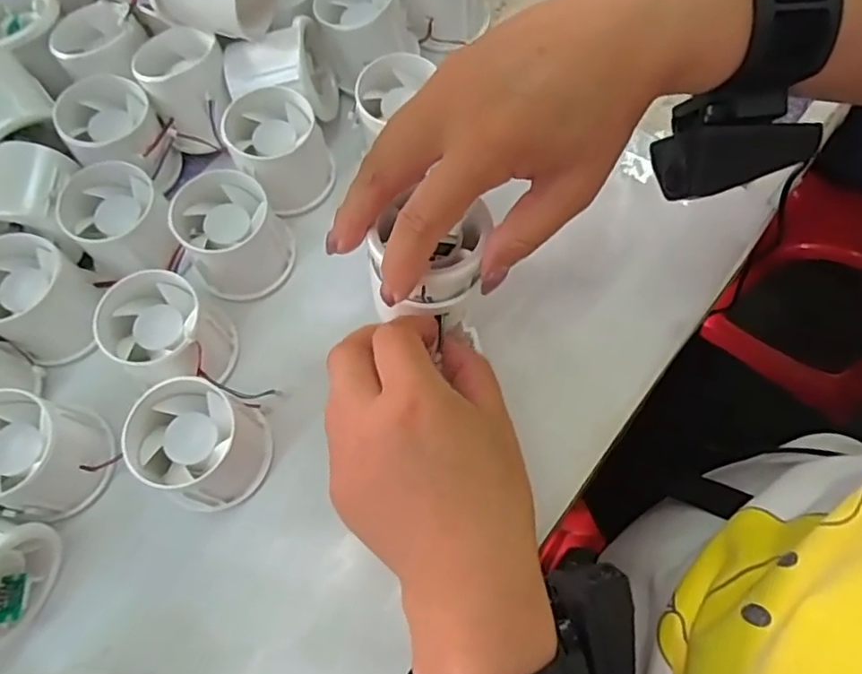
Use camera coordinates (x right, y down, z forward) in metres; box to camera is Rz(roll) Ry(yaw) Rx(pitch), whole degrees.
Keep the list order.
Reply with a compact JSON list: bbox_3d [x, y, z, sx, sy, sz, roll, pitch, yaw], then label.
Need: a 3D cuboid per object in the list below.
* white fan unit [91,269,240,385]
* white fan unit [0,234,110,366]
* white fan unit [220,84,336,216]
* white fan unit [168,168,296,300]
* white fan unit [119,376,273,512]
[{"bbox_3d":[-0.133,-0.002,0.317,0.055,0.052,0.052,0,68,1],"label":"white fan unit"},{"bbox_3d":[-0.207,-0.020,0.326,0.053,0.046,0.052,31,72,12],"label":"white fan unit"},{"bbox_3d":[-0.087,-0.108,0.360,0.052,0.050,0.053,0,68,1],"label":"white fan unit"},{"bbox_3d":[-0.108,-0.057,0.340,0.054,0.051,0.053,0,68,1],"label":"white fan unit"},{"bbox_3d":[-0.112,0.051,0.300,0.057,0.037,0.054,0,68,1],"label":"white fan unit"}]

